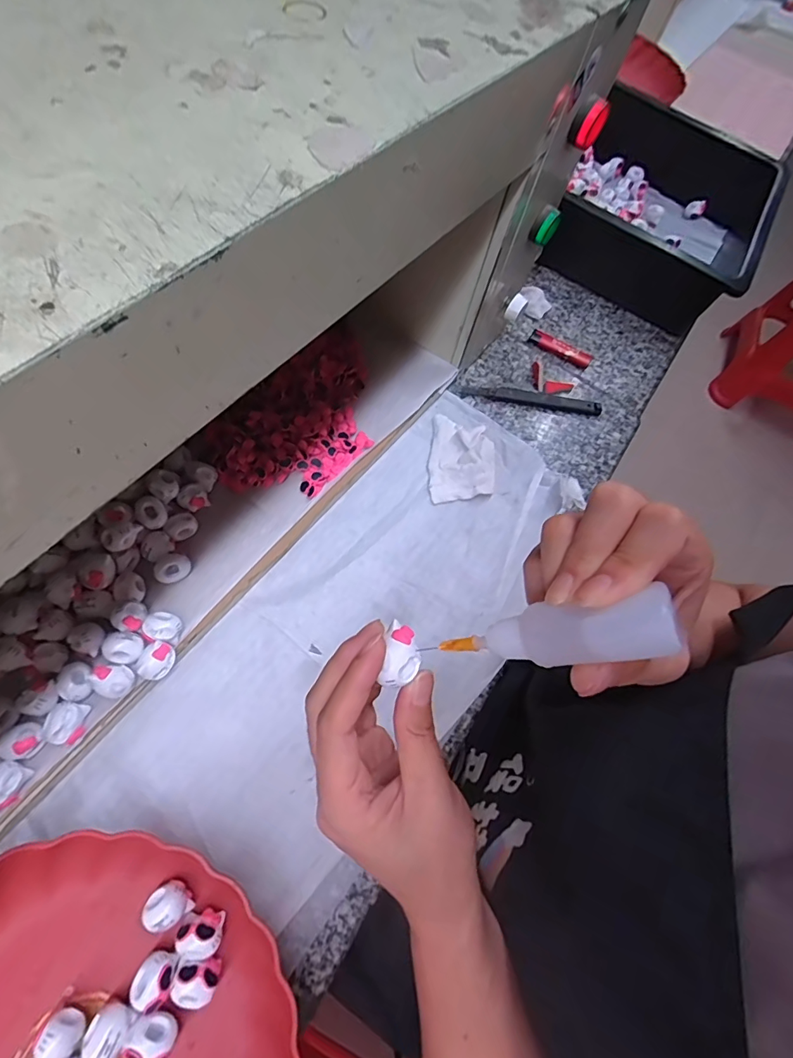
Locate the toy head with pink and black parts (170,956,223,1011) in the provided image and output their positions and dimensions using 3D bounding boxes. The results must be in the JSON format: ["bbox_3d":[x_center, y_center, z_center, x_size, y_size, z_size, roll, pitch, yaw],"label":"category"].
[{"bbox_3d":[-0.116,0.265,0.276,0.023,0.022,0.022,4,67,-9],"label":"toy head with pink and black parts"}]

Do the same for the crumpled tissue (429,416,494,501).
[{"bbox_3d":[0.063,-0.070,0.456,0.061,0.024,0.093,6,67,-8],"label":"crumpled tissue"}]

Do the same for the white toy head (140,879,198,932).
[{"bbox_3d":[-0.142,0.232,0.288,0.025,0.019,0.022,-27,75,-19],"label":"white toy head"}]

